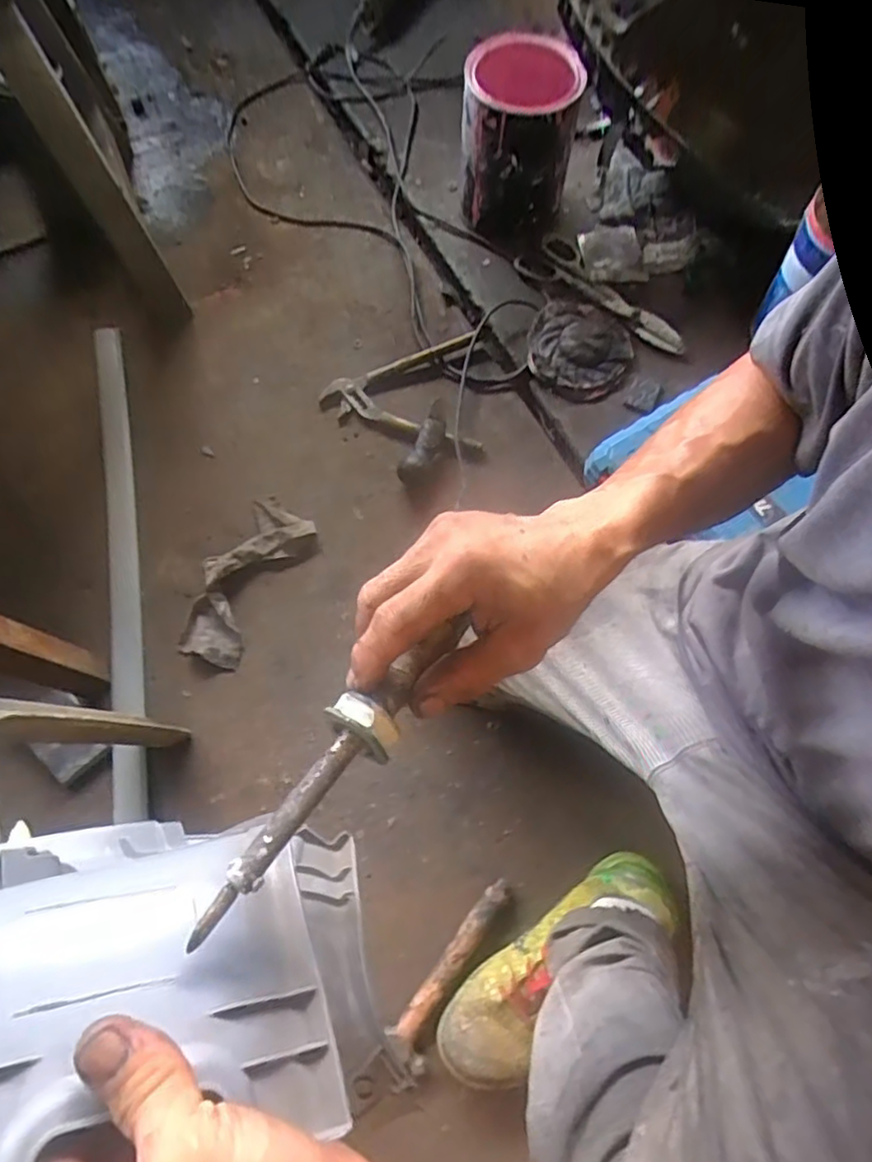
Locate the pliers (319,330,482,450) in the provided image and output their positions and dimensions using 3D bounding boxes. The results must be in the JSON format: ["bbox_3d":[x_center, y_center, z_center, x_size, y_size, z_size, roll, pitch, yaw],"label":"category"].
[{"bbox_3d":[-0.048,-0.268,0.905,0.214,0.017,0.186,0,68,2],"label":"pliers"}]

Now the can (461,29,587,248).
[{"bbox_3d":[0.118,-0.636,0.944,0.157,0.195,0.176,3,69,3],"label":"can"}]

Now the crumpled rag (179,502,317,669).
[{"bbox_3d":[-0.242,-0.001,0.825,0.096,0.036,0.220,24,71,11],"label":"crumpled rag"}]

